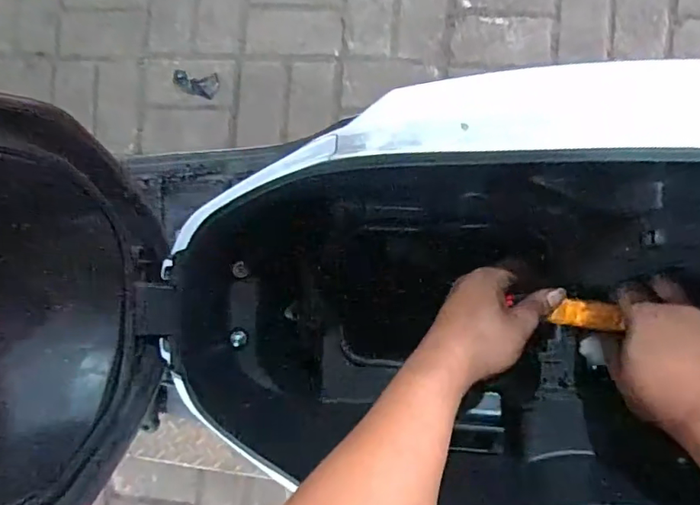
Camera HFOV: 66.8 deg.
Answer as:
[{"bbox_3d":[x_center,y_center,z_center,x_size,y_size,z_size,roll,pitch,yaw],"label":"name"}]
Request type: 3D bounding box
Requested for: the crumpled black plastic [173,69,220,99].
[{"bbox_3d":[-0.331,-0.361,1.139,0.102,0.010,0.052,8,92,9],"label":"crumpled black plastic"}]

